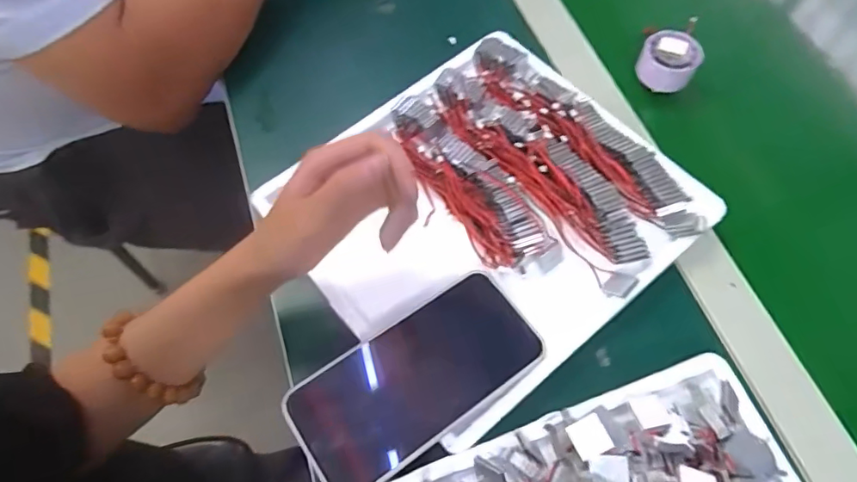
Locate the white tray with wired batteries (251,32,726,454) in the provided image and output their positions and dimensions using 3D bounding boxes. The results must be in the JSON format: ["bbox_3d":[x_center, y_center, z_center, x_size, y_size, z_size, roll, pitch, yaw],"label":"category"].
[{"bbox_3d":[0.041,-0.029,0.408,0.263,0.035,0.249,-36,68,-16],"label":"white tray with wired batteries"}]

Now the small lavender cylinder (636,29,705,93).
[{"bbox_3d":[0.215,-0.161,0.472,0.047,0.038,0.042,26,68,14],"label":"small lavender cylinder"}]

